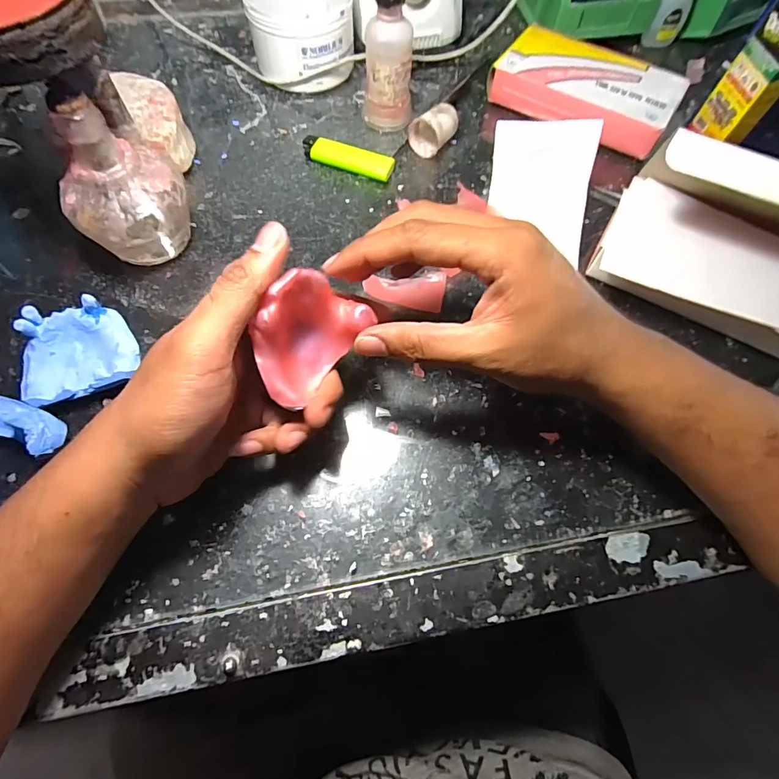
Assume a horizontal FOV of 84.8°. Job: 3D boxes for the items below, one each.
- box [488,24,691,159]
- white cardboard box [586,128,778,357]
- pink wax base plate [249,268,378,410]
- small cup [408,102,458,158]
[{"bbox_3d":[0.174,-0.266,0.383,0.151,0.034,0.084,33,69,12],"label":"box"},{"bbox_3d":[0.226,-0.094,0.274,0.153,0.095,0.084,35,70,12],"label":"white cardboard box"},{"bbox_3d":[-0.039,-0.027,0.204,0.033,0.053,0.055,-1,47,36],"label":"pink wax base plate"},{"bbox_3d":[0.036,-0.218,0.359,0.035,0.030,0.033,25,68,8],"label":"small cup"}]

